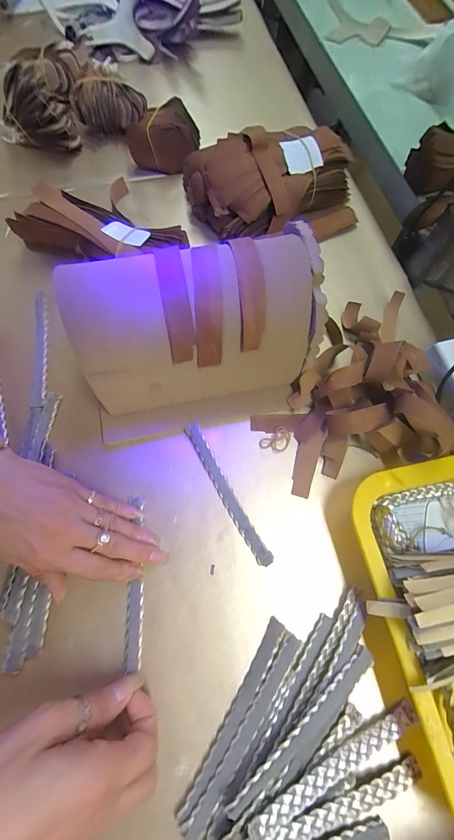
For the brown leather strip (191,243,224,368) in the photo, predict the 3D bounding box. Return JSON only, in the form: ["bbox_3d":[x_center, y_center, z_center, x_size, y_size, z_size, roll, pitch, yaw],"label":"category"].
[{"bbox_3d":[-0.014,-0.087,0.243,0.022,0.020,0.090,-2,107,-2],"label":"brown leather strip"}]

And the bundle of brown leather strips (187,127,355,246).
[{"bbox_3d":[0.054,-0.285,0.374,0.200,0.071,0.124,-9,72,-4],"label":"bundle of brown leather strips"}]

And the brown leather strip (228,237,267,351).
[{"bbox_3d":[0.018,-0.100,0.244,0.022,0.026,0.086,-7,98,-3],"label":"brown leather strip"}]

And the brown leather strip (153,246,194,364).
[{"bbox_3d":[-0.039,-0.087,0.238,0.019,0.019,0.083,-9,102,-4],"label":"brown leather strip"}]

